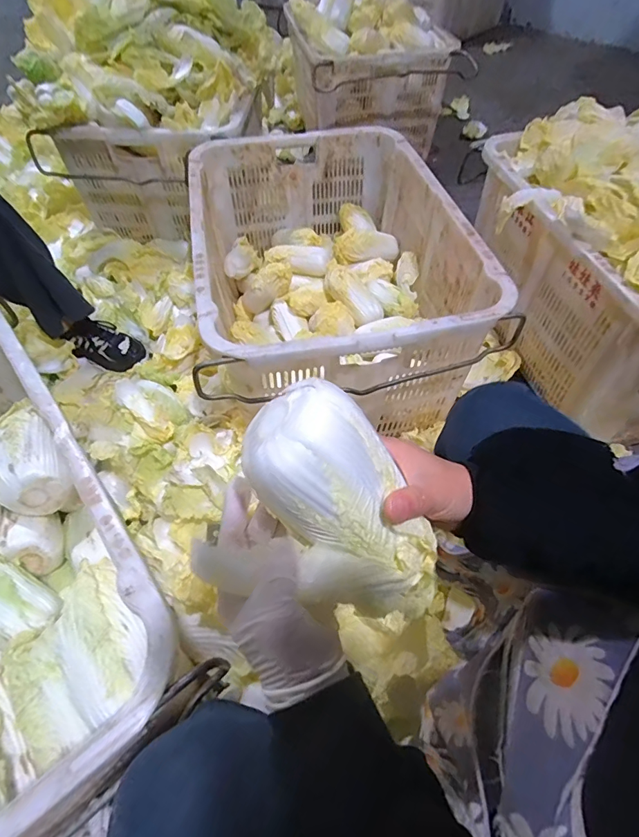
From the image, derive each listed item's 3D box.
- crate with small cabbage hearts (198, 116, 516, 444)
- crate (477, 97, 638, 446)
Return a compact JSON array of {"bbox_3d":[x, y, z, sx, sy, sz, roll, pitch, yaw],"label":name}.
[{"bbox_3d":[0.008,-0.289,0.895,0.466,0.294,0.667,-9,55,-7],"label":"crate with small cabbage hearts"},{"bbox_3d":[0.602,-0.298,0.870,0.402,0.390,0.688,-13,55,-9],"label":"crate"}]

